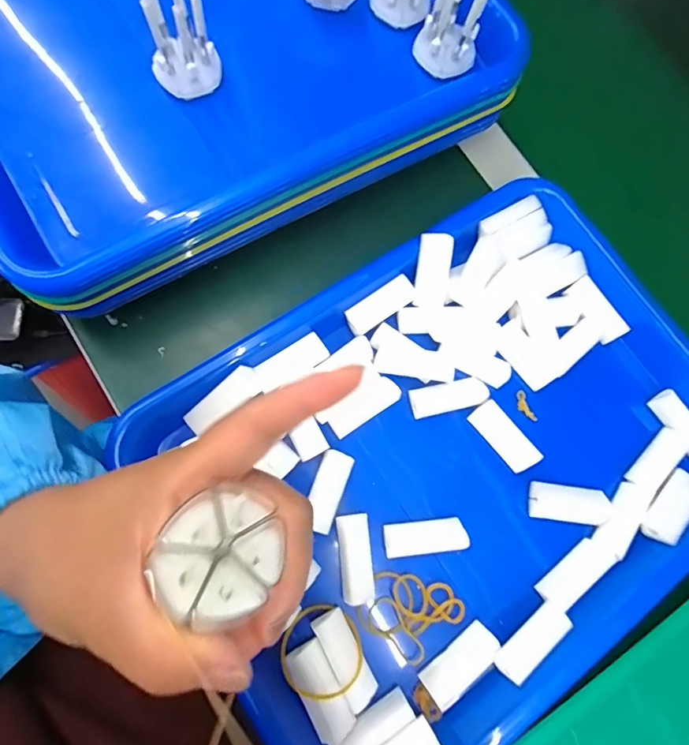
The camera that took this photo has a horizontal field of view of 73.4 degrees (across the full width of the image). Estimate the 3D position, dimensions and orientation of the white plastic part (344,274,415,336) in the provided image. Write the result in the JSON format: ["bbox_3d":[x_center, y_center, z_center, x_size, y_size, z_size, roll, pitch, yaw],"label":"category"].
[{"bbox_3d":[0.023,-0.042,0.291,0.047,0.007,0.017,-34,82,-14],"label":"white plastic part"}]

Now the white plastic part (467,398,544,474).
[{"bbox_3d":[0.098,0.039,0.284,0.018,0.011,0.046,-38,83,-15],"label":"white plastic part"}]

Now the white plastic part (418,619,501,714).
[{"bbox_3d":[0.065,0.161,0.255,0.046,0.010,0.021,-35,82,-7],"label":"white plastic part"}]

